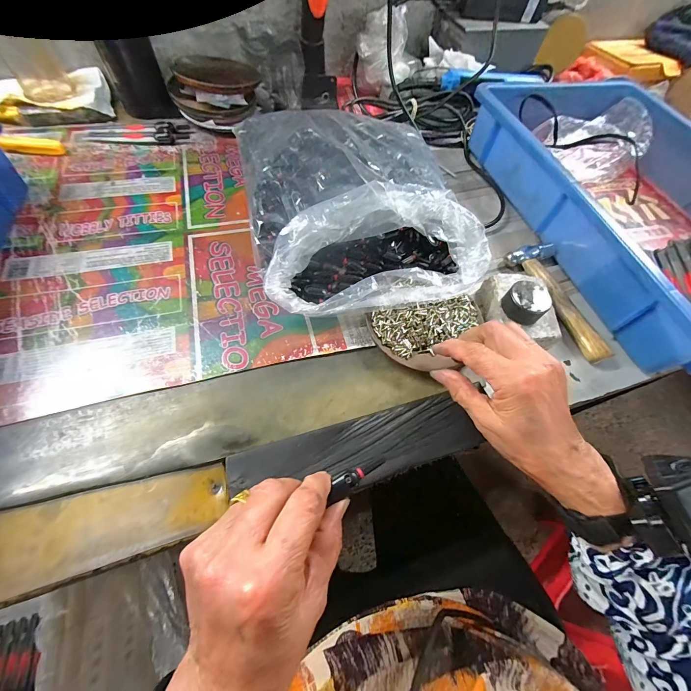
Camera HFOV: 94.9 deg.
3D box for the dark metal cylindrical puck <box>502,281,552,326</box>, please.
[{"bbox_3d":[0.173,-0.041,0.304,0.036,0.024,0.037,3,60,-5],"label":"dark metal cylindrical puck"}]

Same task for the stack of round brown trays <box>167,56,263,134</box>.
[{"bbox_3d":[-0.179,-0.360,0.441,0.123,0.058,0.126,-13,63,-13],"label":"stack of round brown trays"}]

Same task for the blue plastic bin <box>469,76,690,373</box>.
[{"bbox_3d":[0.372,-0.192,0.406,0.298,0.082,0.446,-12,62,-13],"label":"blue plastic bin"}]

